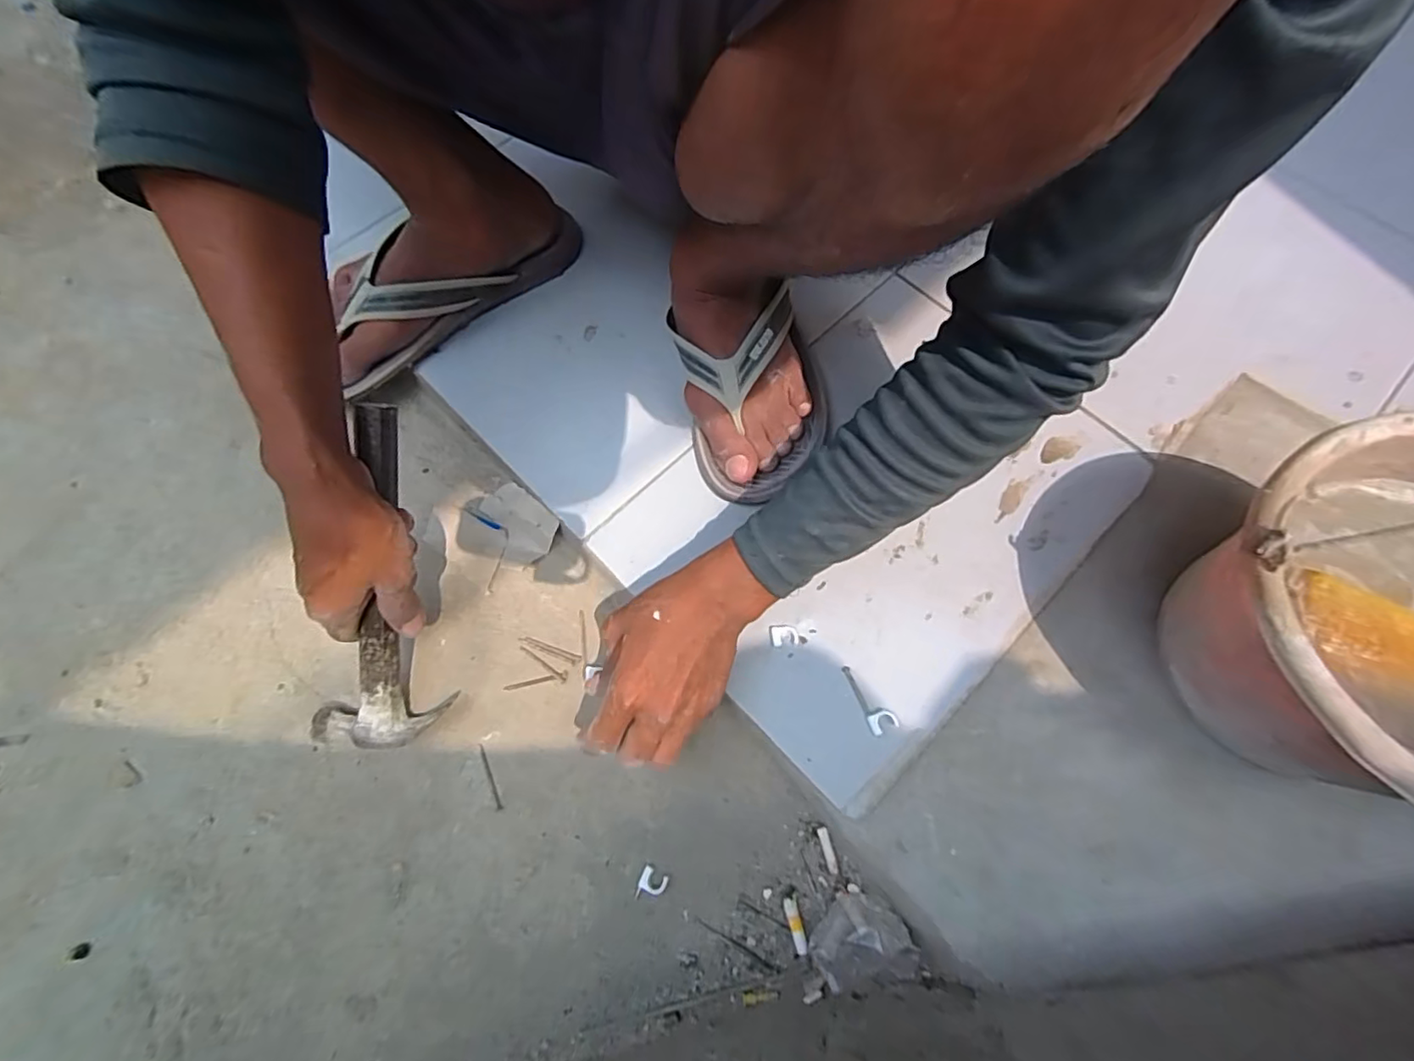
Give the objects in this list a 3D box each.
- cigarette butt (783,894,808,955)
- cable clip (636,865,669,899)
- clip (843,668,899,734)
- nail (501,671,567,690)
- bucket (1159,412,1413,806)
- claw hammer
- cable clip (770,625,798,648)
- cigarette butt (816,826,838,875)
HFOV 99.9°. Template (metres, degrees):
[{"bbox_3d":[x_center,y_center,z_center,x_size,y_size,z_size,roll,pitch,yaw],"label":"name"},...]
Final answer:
[{"bbox_3d":[0.062,0.279,0.420,0.010,0.007,0.036,-13,71,-5],"label":"cigarette butt"},{"bbox_3d":[-0.039,0.253,0.426,0.020,0.004,0.021,11,70,3],"label":"cable clip"},{"bbox_3d":[0.119,0.122,0.436,0.020,0.006,0.052,-25,72,-9],"label":"clip"},{"bbox_3d":[-0.136,0.122,0.473,0.050,0.004,0.009,-12,71,-5],"label":"nail"},{"bbox_3d":[0.413,0.069,0.372,0.242,0.167,0.220,1,68,-2],"label":"bucket"},{"bbox_3d":[-0.228,0.039,0.421,0.086,0.026,0.248,9,102,3],"label":"claw hammer"},{"bbox_3d":[0.059,0.080,0.453,0.020,0.006,0.016,-8,70,-3],"label":"cable clip"},{"bbox_3d":[0.089,0.235,0.436,0.008,0.004,0.032,-14,71,-6],"label":"cigarette butt"}]

